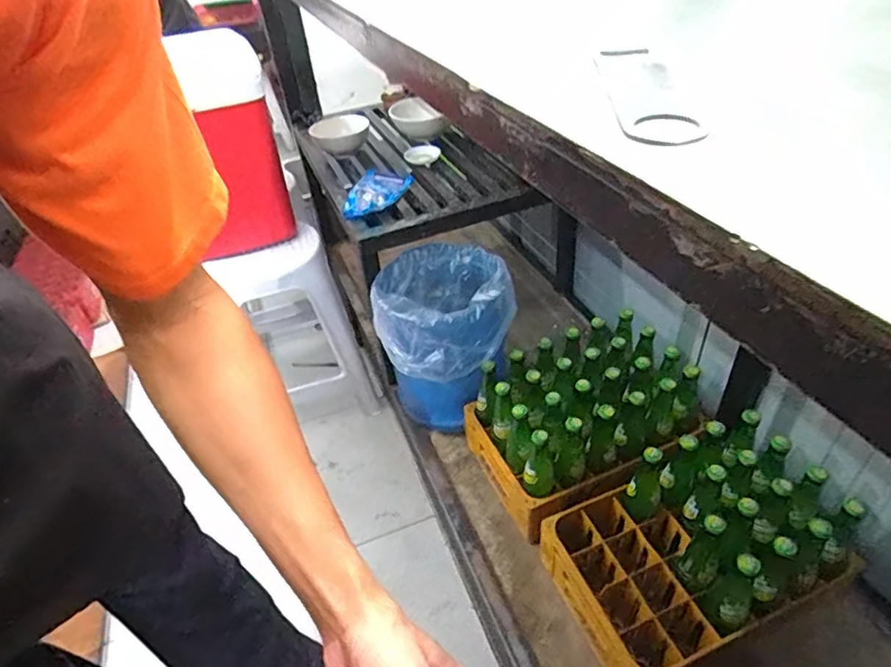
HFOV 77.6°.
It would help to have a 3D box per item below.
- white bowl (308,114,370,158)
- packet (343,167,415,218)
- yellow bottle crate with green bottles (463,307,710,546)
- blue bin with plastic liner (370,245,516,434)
[{"bbox_3d":[-0.261,-0.514,1.426,0.135,0.059,0.131,26,49,32],"label":"white bowl"},{"bbox_3d":[-0.158,-0.313,1.215,0.127,0.035,0.206,8,41,16],"label":"packet"},{"bbox_3d":[0.254,0.159,1.072,0.377,0.235,0.299,-20,41,-16],"label":"yellow bottle crate with green bottles"},{"bbox_3d":[0.002,0.013,1.155,0.260,0.296,0.312,-5,39,1],"label":"blue bin with plastic liner"}]

